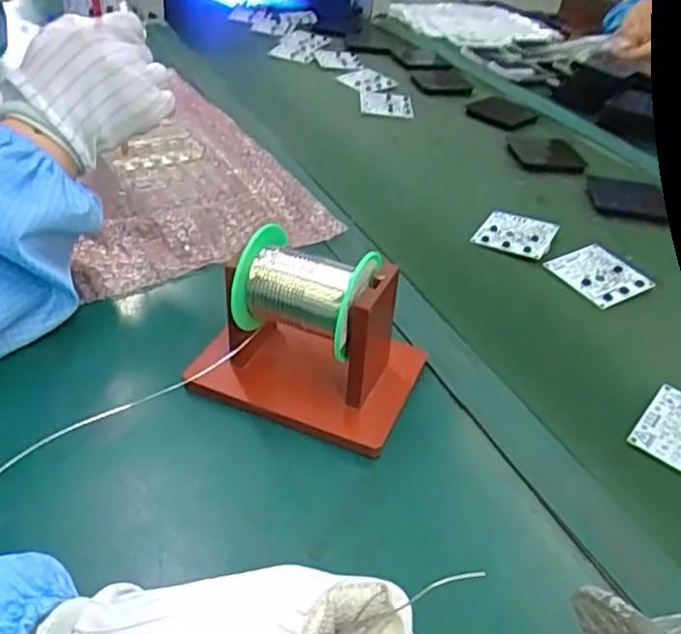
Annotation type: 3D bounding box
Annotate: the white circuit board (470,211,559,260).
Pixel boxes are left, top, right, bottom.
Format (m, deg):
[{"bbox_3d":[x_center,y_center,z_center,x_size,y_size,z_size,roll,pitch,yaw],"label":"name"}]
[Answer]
[{"bbox_3d":[0.170,-0.081,0.634,0.066,0.009,0.080,23,40,20],"label":"white circuit board"}]

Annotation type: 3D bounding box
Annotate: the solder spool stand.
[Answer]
[{"bbox_3d":[-0.016,0.005,0.419,0.137,0.088,0.102,16,38,12],"label":"solder spool stand"}]

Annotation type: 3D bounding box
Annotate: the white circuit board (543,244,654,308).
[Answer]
[{"bbox_3d":[0.230,-0.038,0.583,0.067,0.010,0.068,-17,43,-29],"label":"white circuit board"}]

